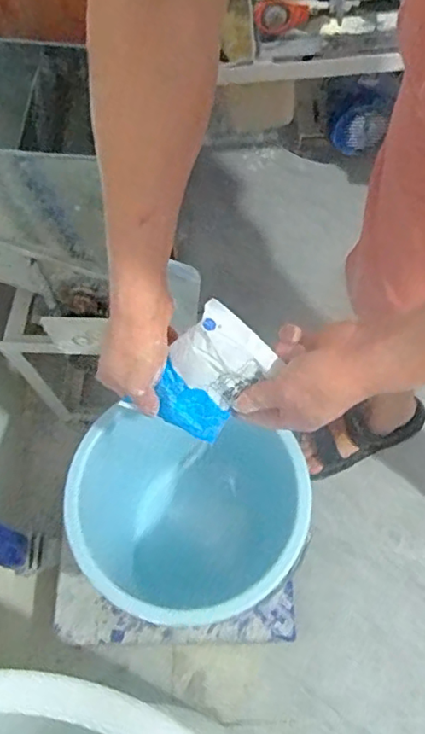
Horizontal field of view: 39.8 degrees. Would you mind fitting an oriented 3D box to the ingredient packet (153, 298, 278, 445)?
[{"bbox_3d":[-0.007,0.014,0.556,0.080,0.151,0.024,27,43,-5],"label":"ingredient packet"}]

